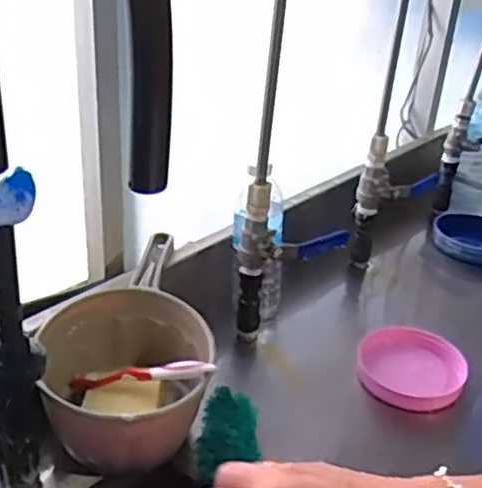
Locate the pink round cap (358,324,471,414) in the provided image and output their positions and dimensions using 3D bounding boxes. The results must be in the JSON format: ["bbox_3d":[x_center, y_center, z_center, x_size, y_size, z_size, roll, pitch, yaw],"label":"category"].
[{"bbox_3d":[0.198,0.141,0.807,0.118,0.025,0.120,3,29,-1],"label":"pink round cap"}]

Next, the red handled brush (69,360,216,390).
[{"bbox_3d":[-0.101,0.128,0.681,0.183,0.015,0.020,-14,17,34],"label":"red handled brush"}]

